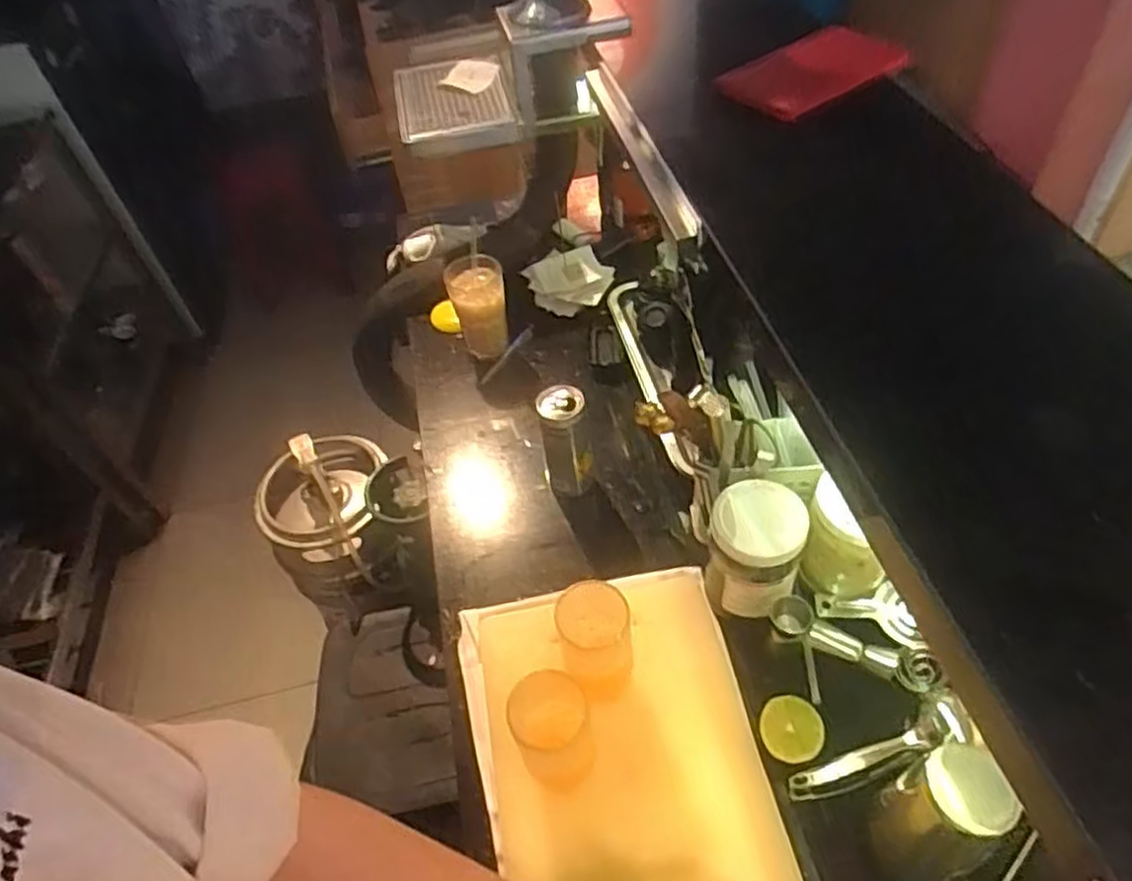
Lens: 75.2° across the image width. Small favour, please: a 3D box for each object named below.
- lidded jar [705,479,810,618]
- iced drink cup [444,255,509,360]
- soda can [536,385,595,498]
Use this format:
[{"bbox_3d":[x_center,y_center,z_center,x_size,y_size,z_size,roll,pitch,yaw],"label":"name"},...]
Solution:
[{"bbox_3d":[0.189,0.105,0.744,0.093,0.131,0.092,13,52,17],"label":"lidded jar"},{"bbox_3d":[-0.126,-0.193,1.078,0.076,0.135,0.077,-3,49,4],"label":"iced drink cup"},{"bbox_3d":[-0.001,-0.005,0.876,0.054,0.141,0.053,-3,49,4],"label":"soda can"}]

